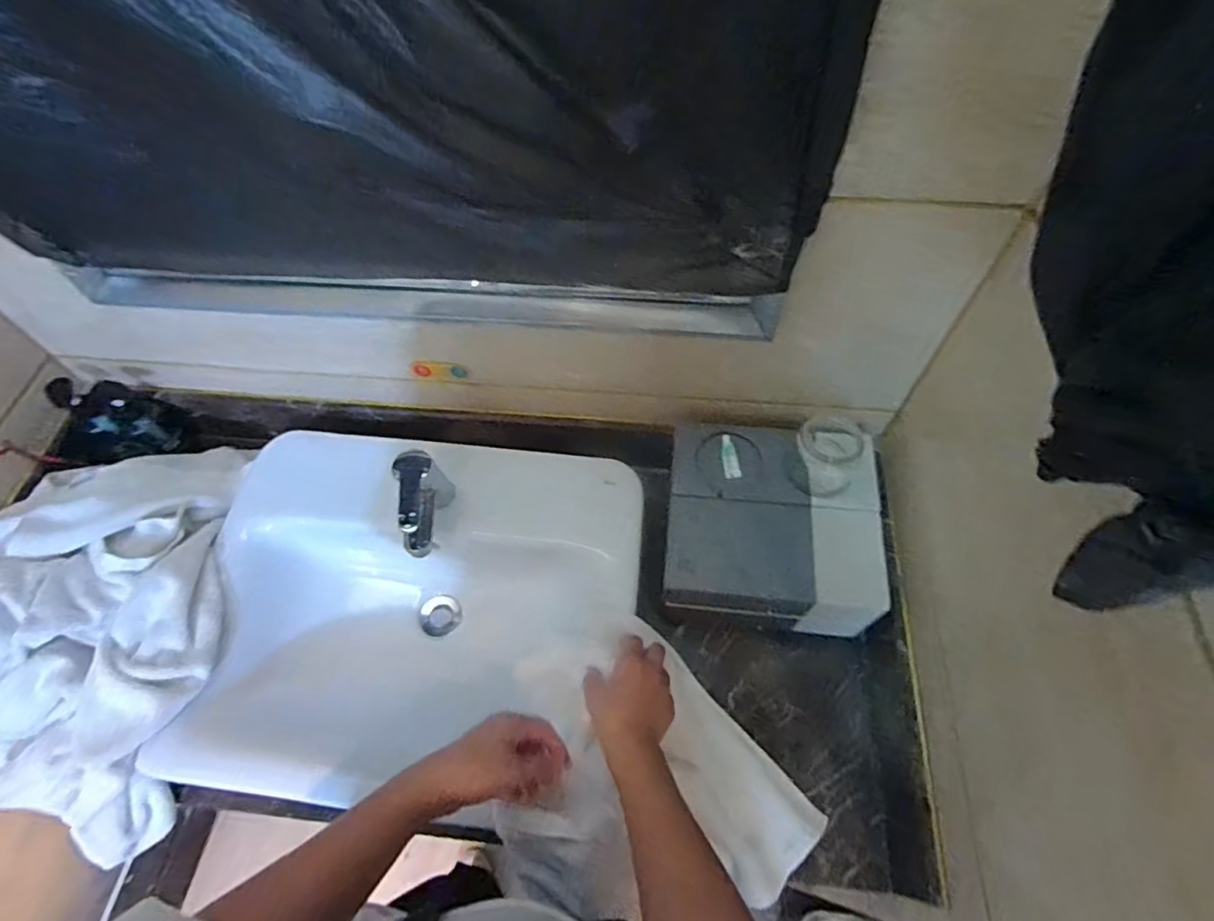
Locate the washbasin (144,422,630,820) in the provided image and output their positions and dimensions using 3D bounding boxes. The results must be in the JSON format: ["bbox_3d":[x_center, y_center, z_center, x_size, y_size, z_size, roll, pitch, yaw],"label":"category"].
[{"bbox_3d":[-0.238,0.198,0.806,0.534,0.179,0.441,5,59,5],"label":"washbasin"}]

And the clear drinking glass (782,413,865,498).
[{"bbox_3d":[0.272,-0.010,0.761,0.082,0.063,0.084,28,64,17],"label":"clear drinking glass"}]

